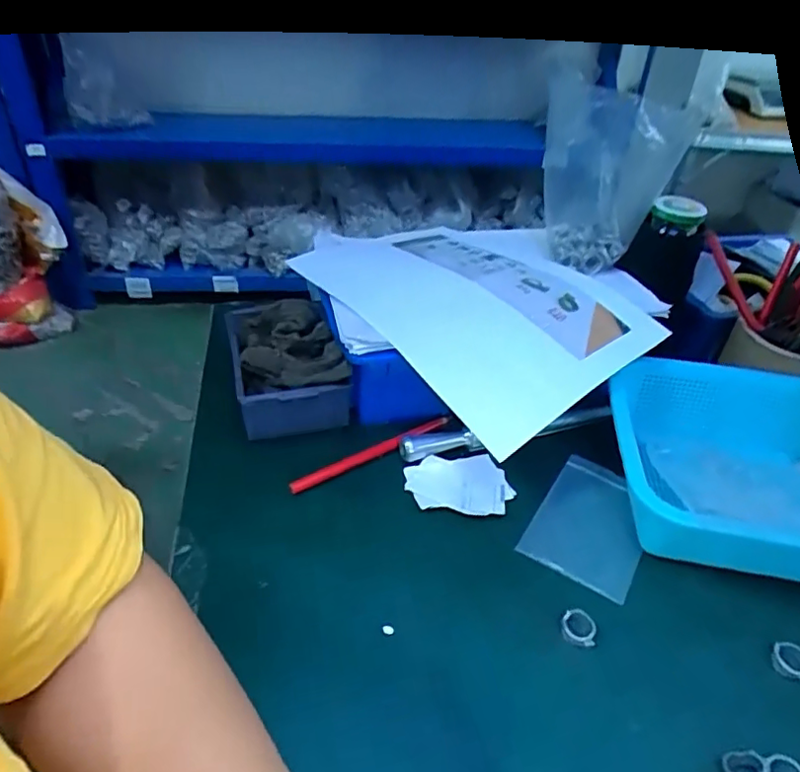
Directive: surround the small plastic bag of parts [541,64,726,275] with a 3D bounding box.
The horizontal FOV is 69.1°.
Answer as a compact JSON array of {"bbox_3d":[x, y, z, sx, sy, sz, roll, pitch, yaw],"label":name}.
[{"bbox_3d":[0.189,-0.189,0.531,0.106,0.144,0.073,1,36,-4],"label":"small plastic bag of parts"}]

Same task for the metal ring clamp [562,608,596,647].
[{"bbox_3d":[0.115,0.153,0.373,0.020,0.007,0.023,11,38,11],"label":"metal ring clamp"}]

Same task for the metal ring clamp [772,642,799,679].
[{"bbox_3d":[0.245,0.170,0.362,0.023,0.006,0.021,12,38,12],"label":"metal ring clamp"}]

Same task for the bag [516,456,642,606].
[{"bbox_3d":[0.149,0.104,0.448,0.077,0.005,0.117,23,41,24],"label":"bag"}]

